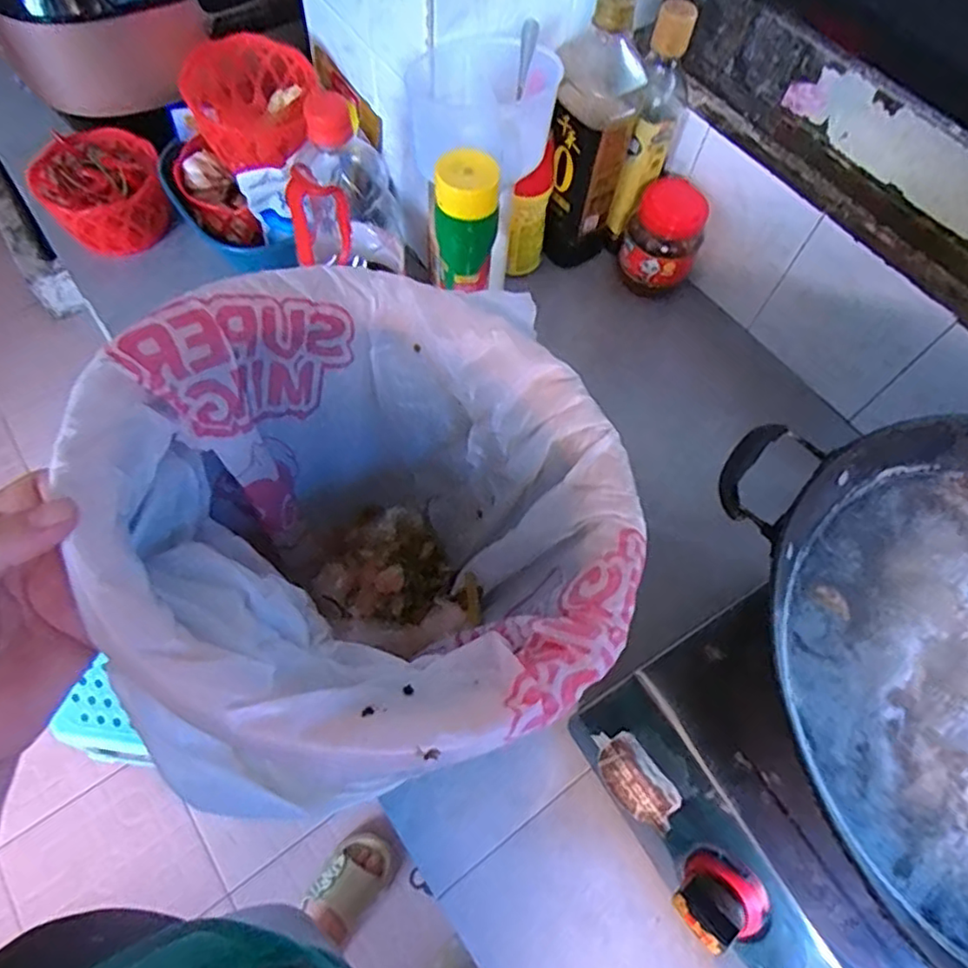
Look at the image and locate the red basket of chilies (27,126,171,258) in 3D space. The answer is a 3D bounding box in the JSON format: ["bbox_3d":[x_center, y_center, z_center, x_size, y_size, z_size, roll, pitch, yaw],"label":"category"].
[{"bbox_3d":[-0.428,-0.332,0.718,0.129,0.089,0.115,-22,64,-13],"label":"red basket of chilies"}]

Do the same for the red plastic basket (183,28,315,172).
[{"bbox_3d":[-0.242,-0.396,0.668,0.131,0.081,0.125,-2,61,-2],"label":"red plastic basket"}]

